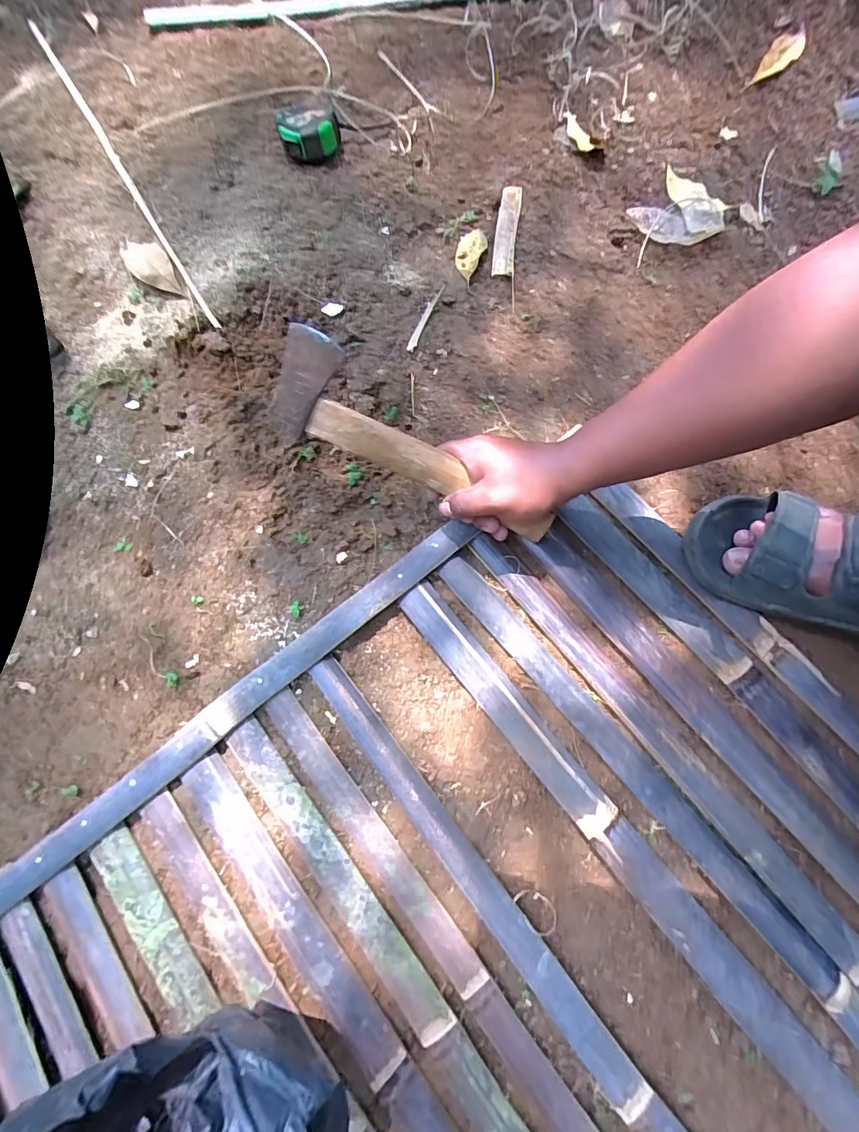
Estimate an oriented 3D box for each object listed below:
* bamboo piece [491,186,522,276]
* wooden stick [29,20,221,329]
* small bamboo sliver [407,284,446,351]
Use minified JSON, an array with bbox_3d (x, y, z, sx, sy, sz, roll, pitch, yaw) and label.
[{"bbox_3d":[0.099,-0.428,0.597,0.026,0.017,0.132,8,73,3],"label":"bamboo piece"},{"bbox_3d":[-0.430,-0.557,0.642,0.012,0.012,0.664,-31,75,-8],"label":"wooden stick"},{"bbox_3d":[-0.003,-0.299,0.562,0.009,0.006,0.098,24,75,8],"label":"small bamboo sliver"}]

